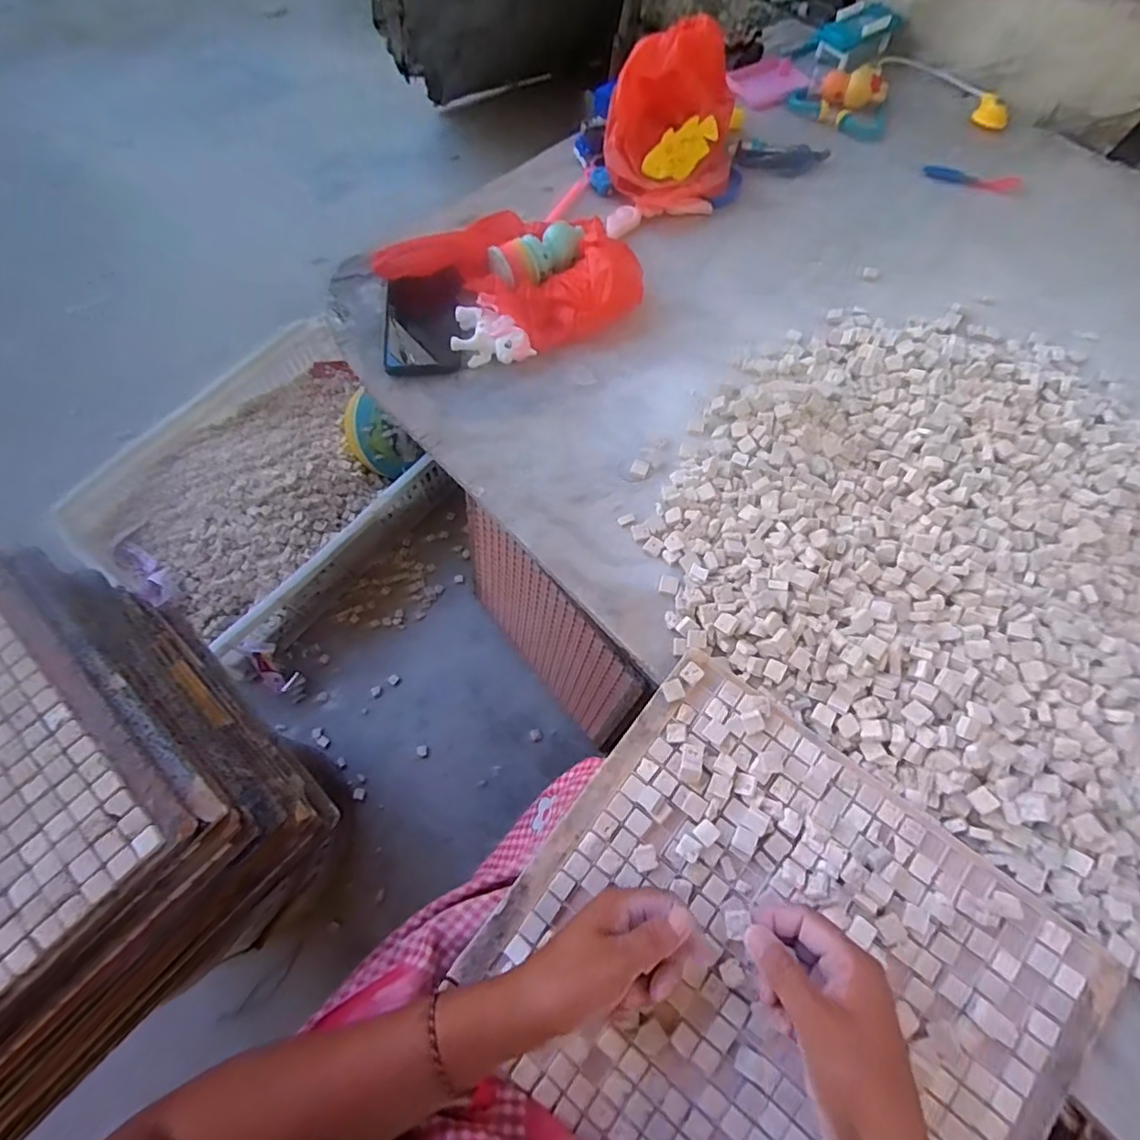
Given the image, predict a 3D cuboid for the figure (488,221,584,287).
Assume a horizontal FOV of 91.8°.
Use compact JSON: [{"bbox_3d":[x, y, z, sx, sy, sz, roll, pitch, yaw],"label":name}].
[{"bbox_3d":[-0.033,-0.353,0.615,0.116,0.039,0.049,-34,71,-13],"label":"figure"}]

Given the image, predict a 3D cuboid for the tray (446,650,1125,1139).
[{"bbox_3d":[0.135,0.276,0.378,0.339,0.041,0.303,37,72,14],"label":"tray"}]

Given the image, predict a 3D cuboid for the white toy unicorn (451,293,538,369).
[{"bbox_3d":[-0.090,-0.245,0.589,0.067,0.032,0.084,-36,72,-14],"label":"white toy unicorn"}]

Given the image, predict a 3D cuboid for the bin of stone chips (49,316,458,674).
[{"bbox_3d":[-0.519,-0.144,0.992,0.395,0.172,0.545,33,71,13],"label":"bin of stone chips"}]

